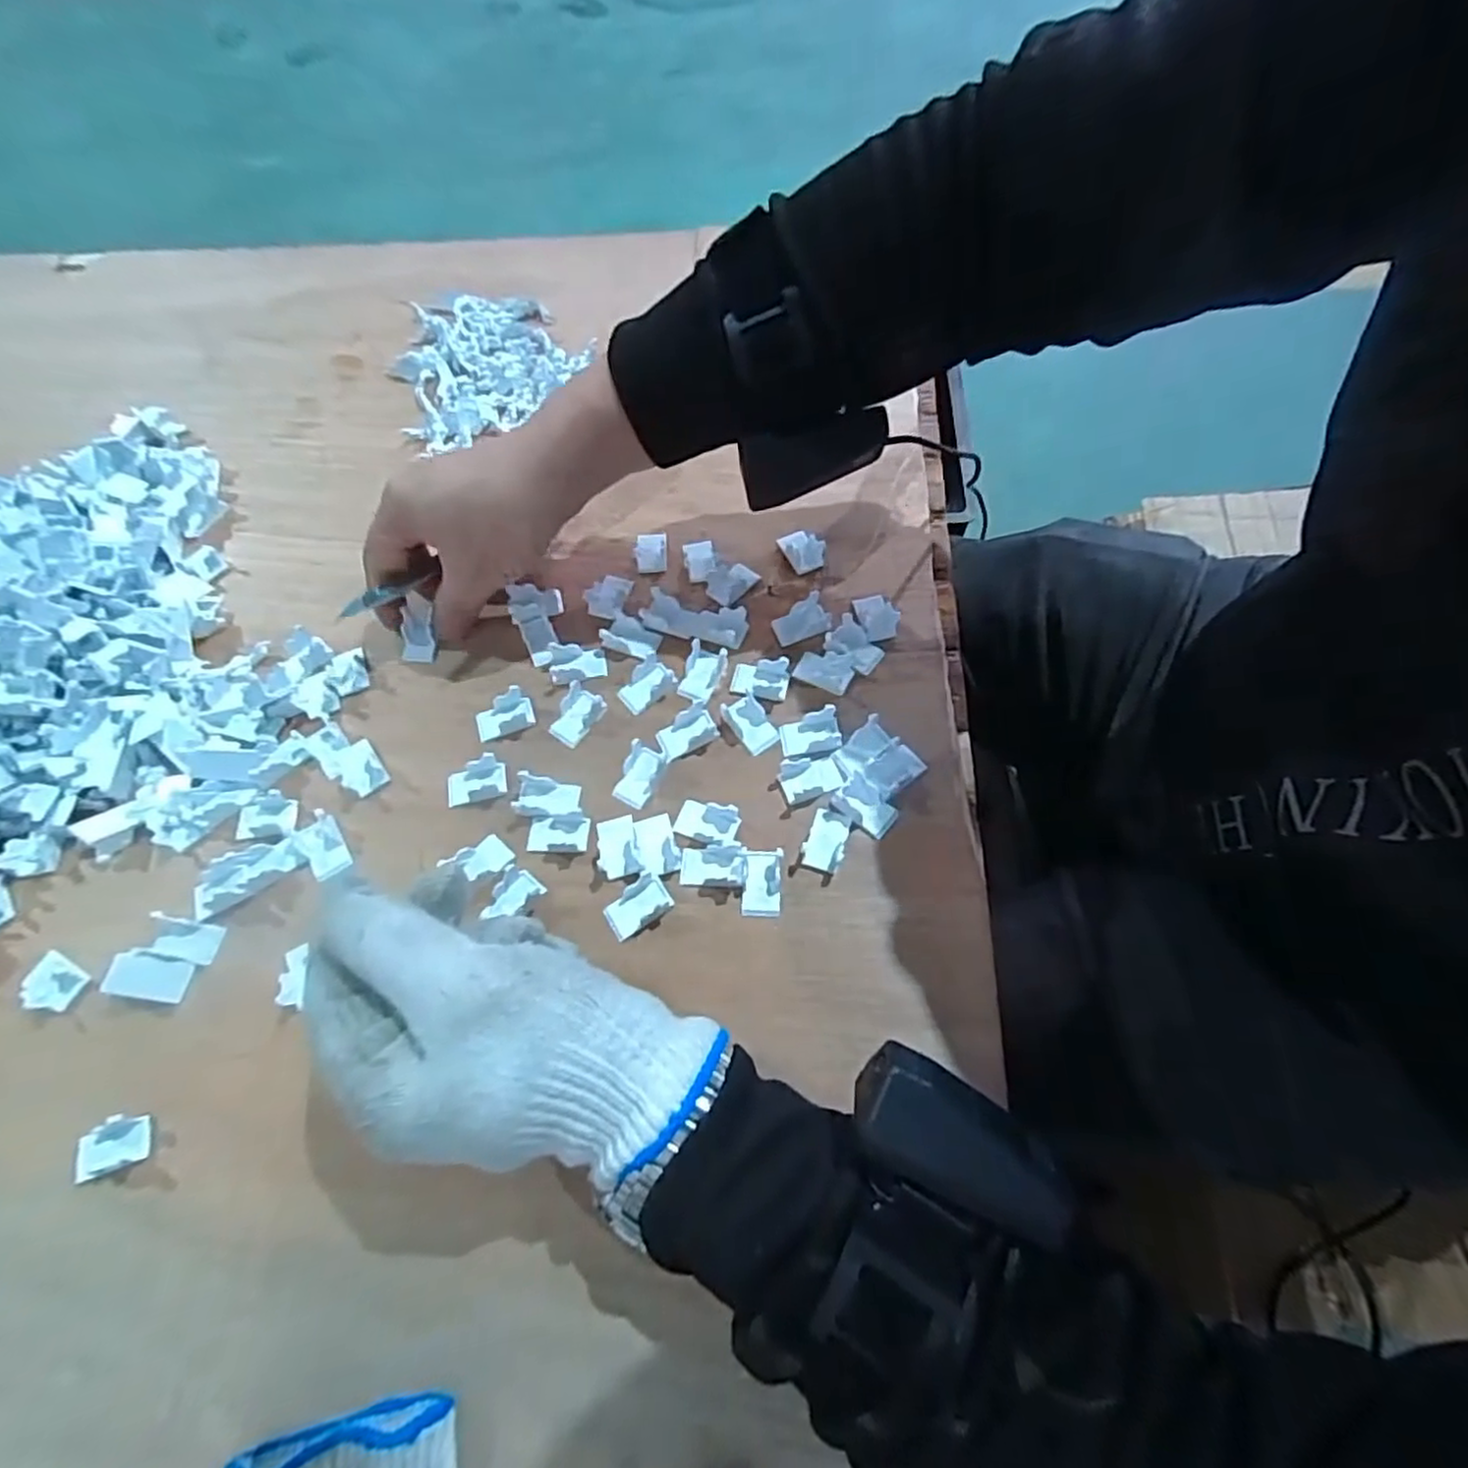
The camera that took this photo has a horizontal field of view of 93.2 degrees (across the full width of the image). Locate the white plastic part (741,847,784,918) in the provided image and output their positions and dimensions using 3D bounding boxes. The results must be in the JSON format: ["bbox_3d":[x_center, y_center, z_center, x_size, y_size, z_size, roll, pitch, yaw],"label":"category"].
[{"bbox_3d":[0.013,0.068,0.322,0.018,0.013,0.031,2,64,4],"label":"white plastic part"}]

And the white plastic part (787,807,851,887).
[{"bbox_3d":[0.042,0.053,0.332,0.020,0.004,0.036,23,68,14],"label":"white plastic part"}]

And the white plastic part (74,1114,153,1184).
[{"bbox_3d":[-0.261,0.172,0.291,0.030,0.004,0.021,-20,65,-7],"label":"white plastic part"}]

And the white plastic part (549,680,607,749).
[{"bbox_3d":[-0.085,-0.011,0.368,0.023,0.010,0.031,33,70,18],"label":"white plastic part"}]

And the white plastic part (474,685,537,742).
[{"bbox_3d":[-0.124,-0.010,0.369,0.031,0.013,0.022,-24,65,-8],"label":"white plastic part"}]

